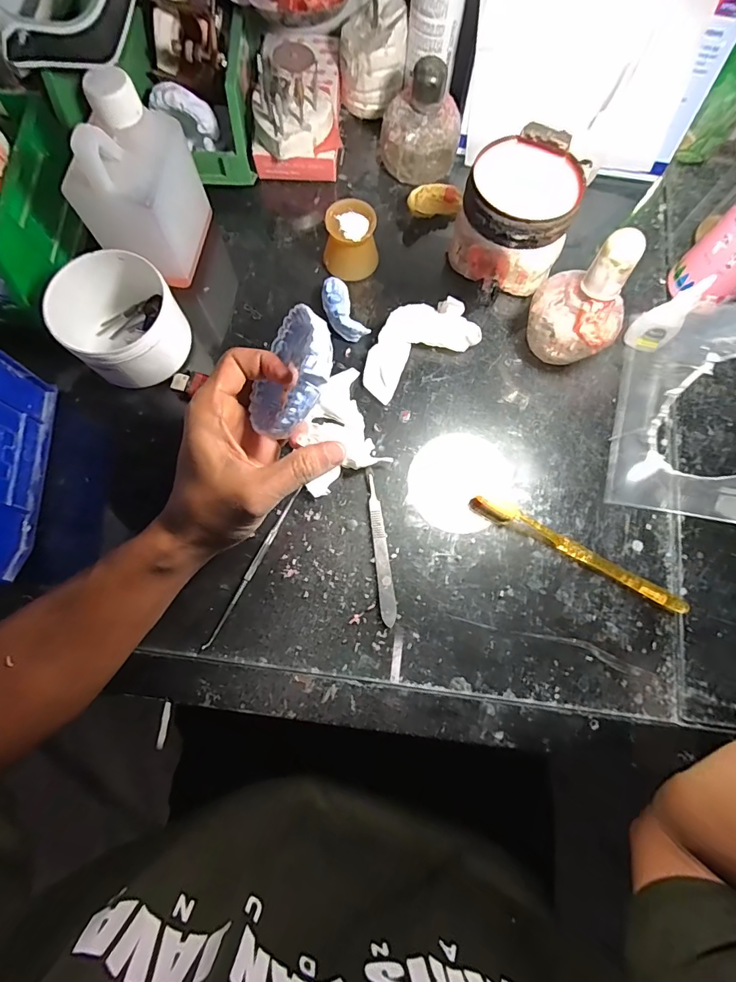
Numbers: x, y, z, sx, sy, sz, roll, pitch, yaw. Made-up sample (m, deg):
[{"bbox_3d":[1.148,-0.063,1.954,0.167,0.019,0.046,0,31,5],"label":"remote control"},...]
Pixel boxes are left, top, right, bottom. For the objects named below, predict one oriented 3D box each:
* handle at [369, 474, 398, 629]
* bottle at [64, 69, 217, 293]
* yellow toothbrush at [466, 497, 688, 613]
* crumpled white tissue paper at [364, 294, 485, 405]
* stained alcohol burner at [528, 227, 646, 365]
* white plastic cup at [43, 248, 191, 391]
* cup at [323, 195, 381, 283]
[{"bbox_3d":[0.010,0.048,0.357,0.014,0.005,0.120,-6,77,-3],"label":"handle"},{"bbox_3d":[-0.184,-0.245,0.351,0.062,0.114,0.096,15,77,2],"label":"bottle"},{"bbox_3d":[0.172,0.050,0.360,0.186,0.011,0.015,28,78,5],"label":"yellow toothbrush"},{"bbox_3d":[0.040,-0.131,0.389,0.107,0.029,0.059,-36,80,-9],"label":"crumpled white tissue paper"},{"bbox_3d":[0.171,-0.147,0.352,0.069,0.118,0.059,38,79,7],"label":"stained alcohol burner"},{"bbox_3d":[-0.203,-0.138,0.365,0.091,0.061,0.084,0,77,-2],"label":"white plastic cup"},{"bbox_3d":[-0.015,-0.227,0.400,0.048,0.053,0.048,0,77,-2],"label":"cup"}]

